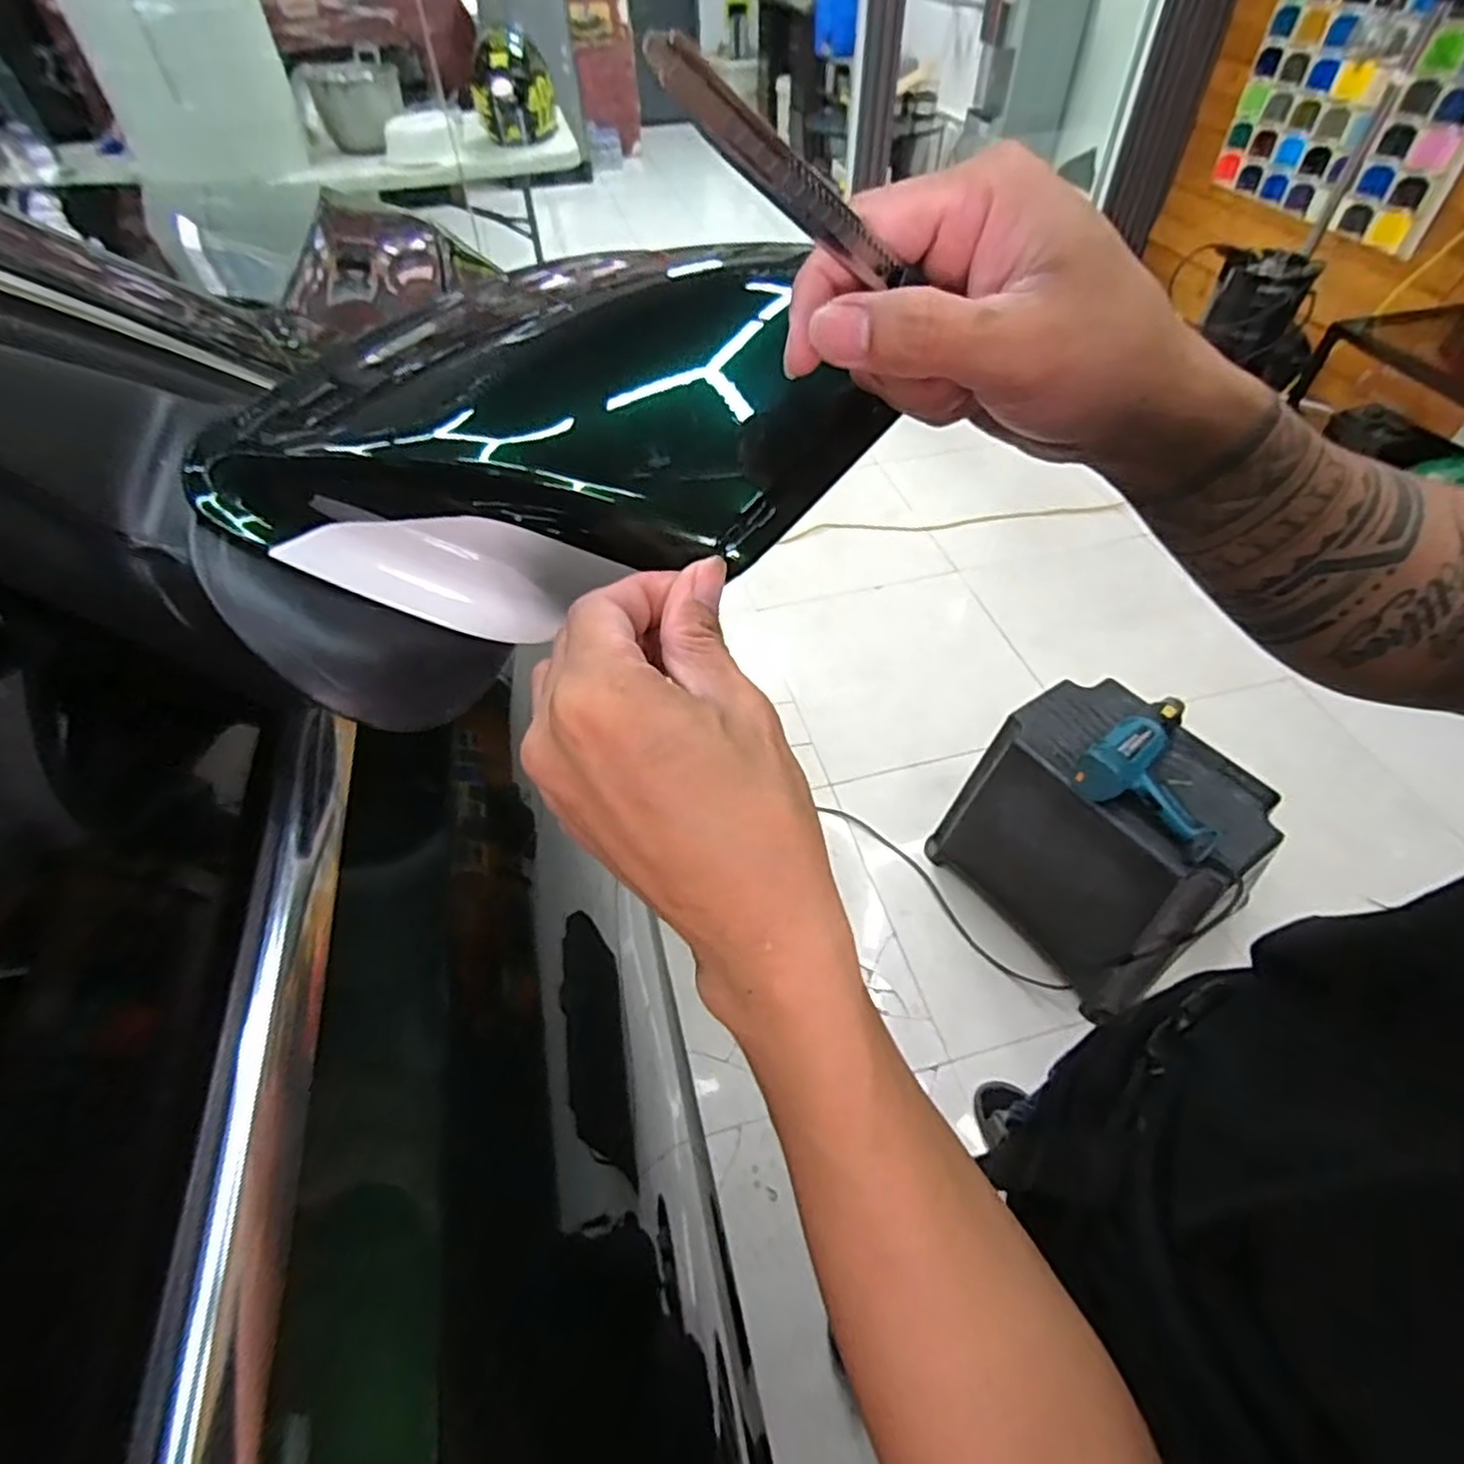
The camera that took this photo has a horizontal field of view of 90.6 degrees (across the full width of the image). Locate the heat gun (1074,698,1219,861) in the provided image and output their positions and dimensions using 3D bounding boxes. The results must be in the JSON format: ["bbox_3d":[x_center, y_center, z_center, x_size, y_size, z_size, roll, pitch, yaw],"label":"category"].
[{"bbox_3d":[0.640,0.055,1.048,0.210,0.062,0.196,-33,56,-24],"label":"heat gun"}]

